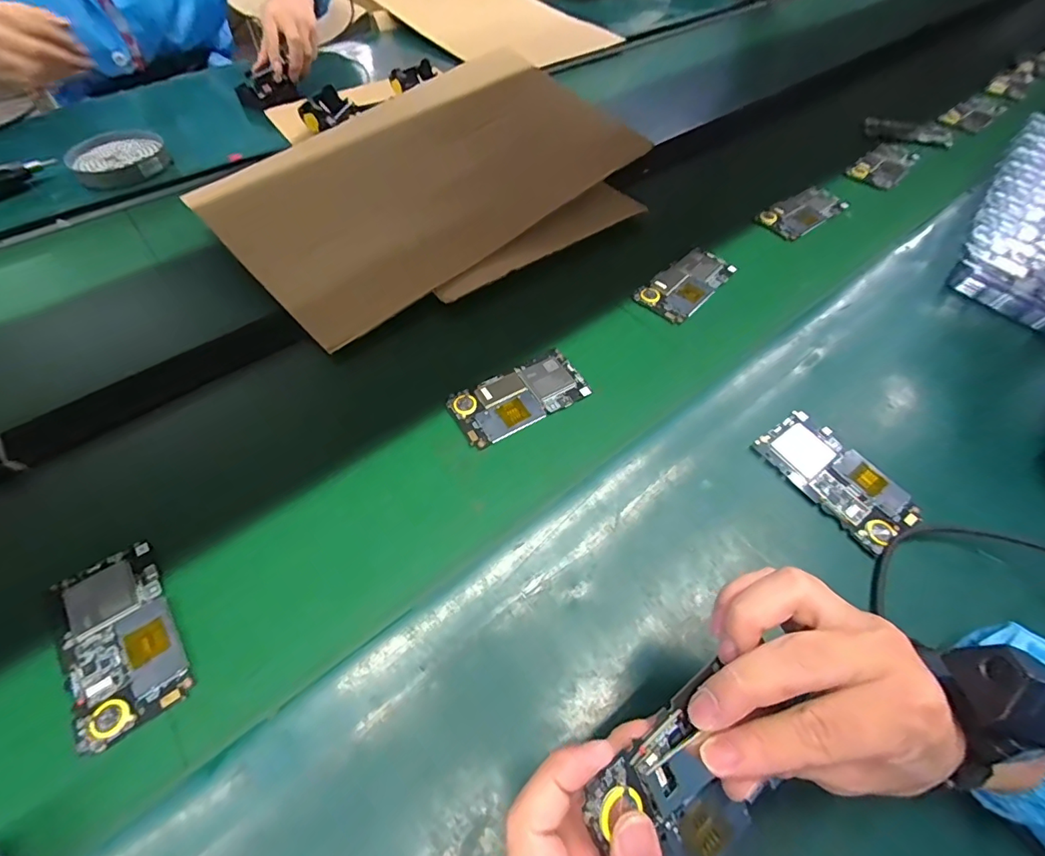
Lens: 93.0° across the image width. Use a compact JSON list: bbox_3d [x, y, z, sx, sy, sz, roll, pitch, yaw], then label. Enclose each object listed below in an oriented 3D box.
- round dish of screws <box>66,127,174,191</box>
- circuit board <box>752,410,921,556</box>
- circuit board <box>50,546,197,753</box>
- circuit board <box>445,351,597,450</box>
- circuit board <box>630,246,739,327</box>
[{"bbox_3d":[-0.535,-0.360,0.660,0.111,0.022,0.111,-33,62,-19],"label":"round dish of screws"},{"bbox_3d":[0.263,0.042,0.419,0.068,0.014,0.123,-29,61,-17],"label":"circuit board"},{"bbox_3d":[-0.274,0.141,0.335,0.066,0.006,0.123,-31,61,-18],"label":"circuit board"},{"bbox_3d":[-0.003,-0.031,0.462,0.123,0.008,0.065,-28,60,-16],"label":"circuit board"},{"bbox_3d":[0.186,-0.166,0.563,0.062,0.011,0.127,37,64,23],"label":"circuit board"}]

